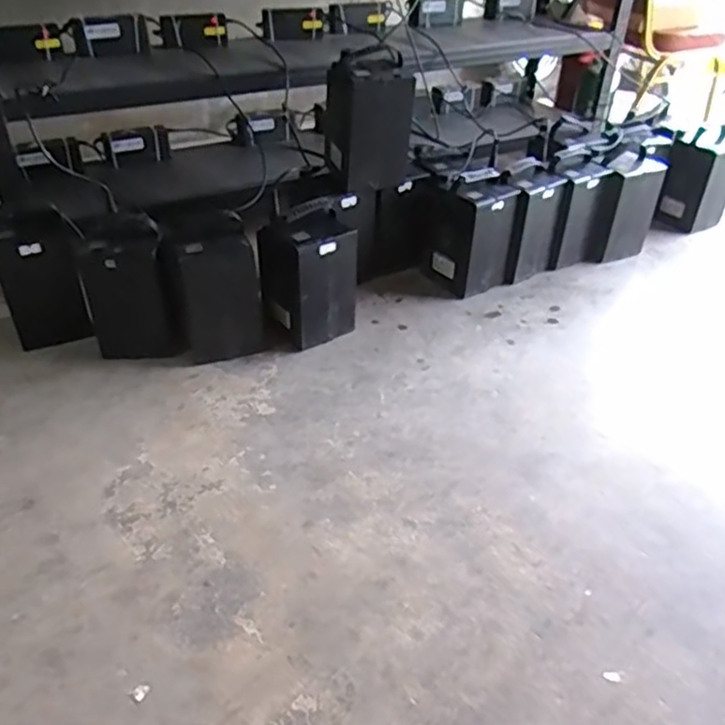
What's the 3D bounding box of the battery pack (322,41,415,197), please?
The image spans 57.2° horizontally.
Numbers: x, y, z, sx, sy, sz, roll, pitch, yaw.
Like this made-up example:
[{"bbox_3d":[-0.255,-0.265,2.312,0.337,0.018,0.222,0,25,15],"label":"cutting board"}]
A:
[{"bbox_3d":[0.015,-0.576,1.596,0.182,0.284,0.148,-10,39,-14],"label":"battery pack"}]

